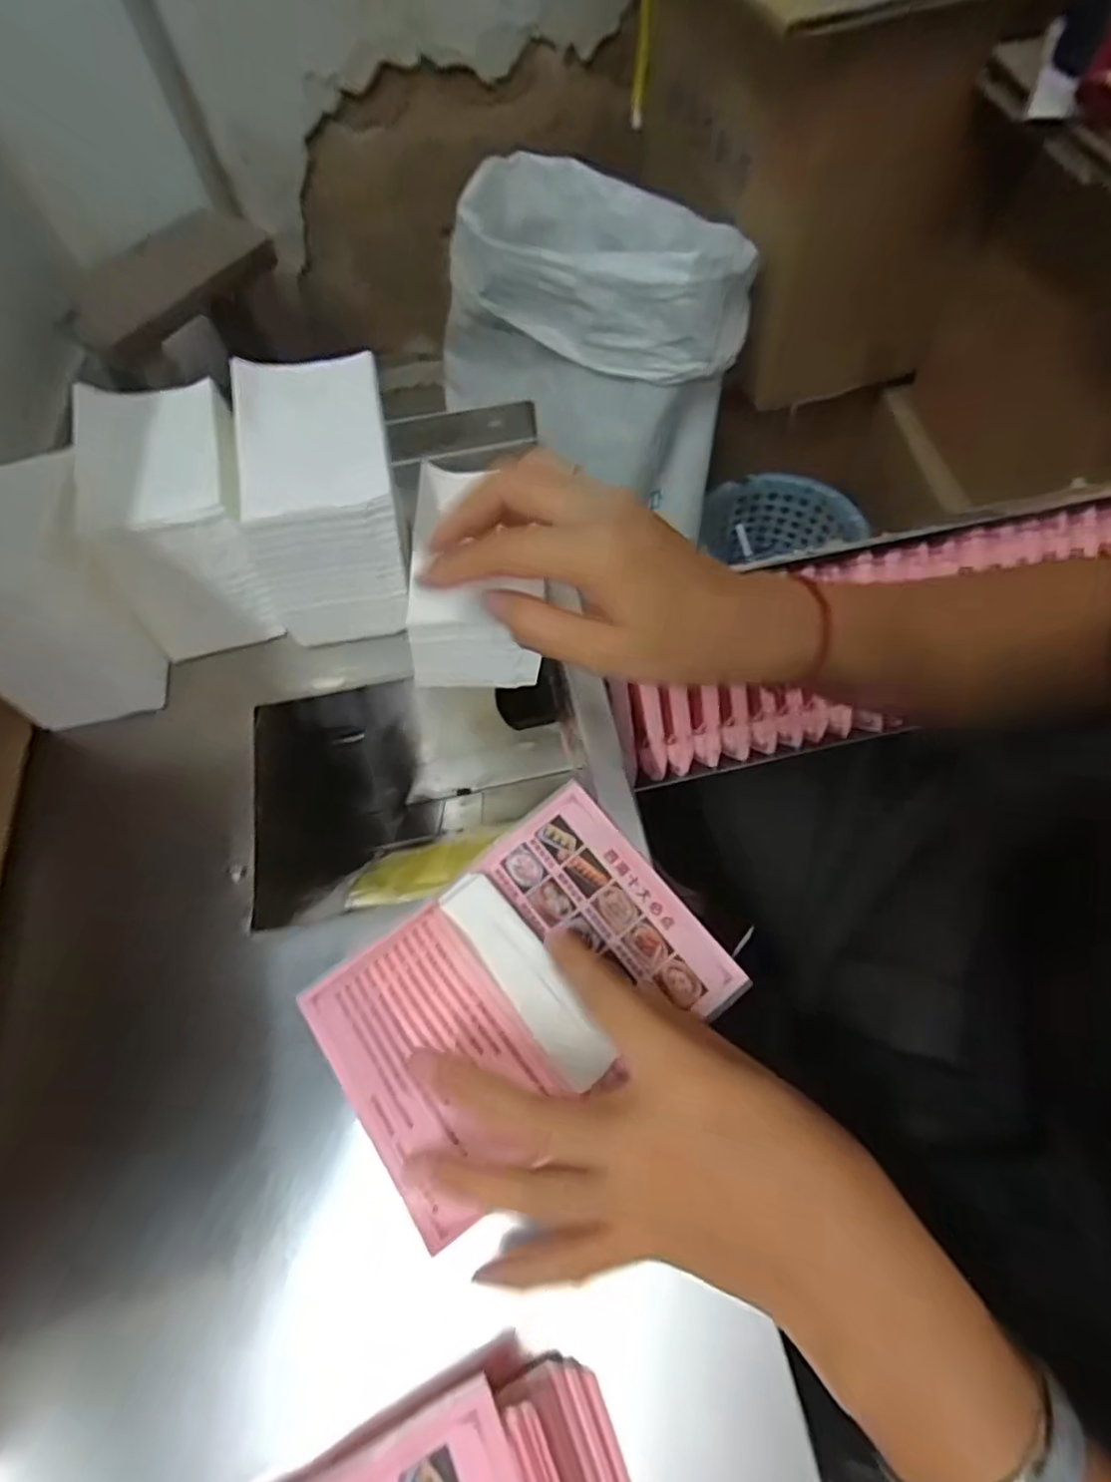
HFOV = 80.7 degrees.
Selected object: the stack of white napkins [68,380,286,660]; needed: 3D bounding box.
[{"bbox_3d":[-0.190,-0.118,0.352,0.084,0.097,0.108,-14,63,-4],"label":"stack of white napkins"}]

